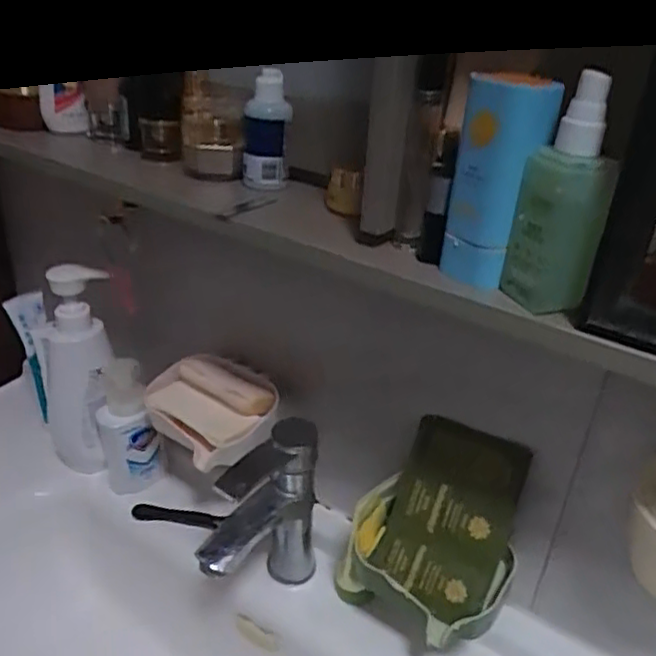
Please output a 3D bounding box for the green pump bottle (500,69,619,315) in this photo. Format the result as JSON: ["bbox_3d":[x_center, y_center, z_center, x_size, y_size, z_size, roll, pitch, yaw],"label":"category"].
[{"bbox_3d":[0.127,-0.067,0.357,0.047,0.117,0.039,11,30,13],"label":"green pump bottle"}]

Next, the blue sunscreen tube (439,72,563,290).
[{"bbox_3d":[0.097,-0.084,0.382,0.049,0.115,0.031,11,33,13],"label":"blue sunscreen tube"}]

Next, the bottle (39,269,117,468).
[{"bbox_3d":[-0.272,0.043,0.715,0.063,0.234,0.079,-18,35,-34],"label":"bottle"}]

